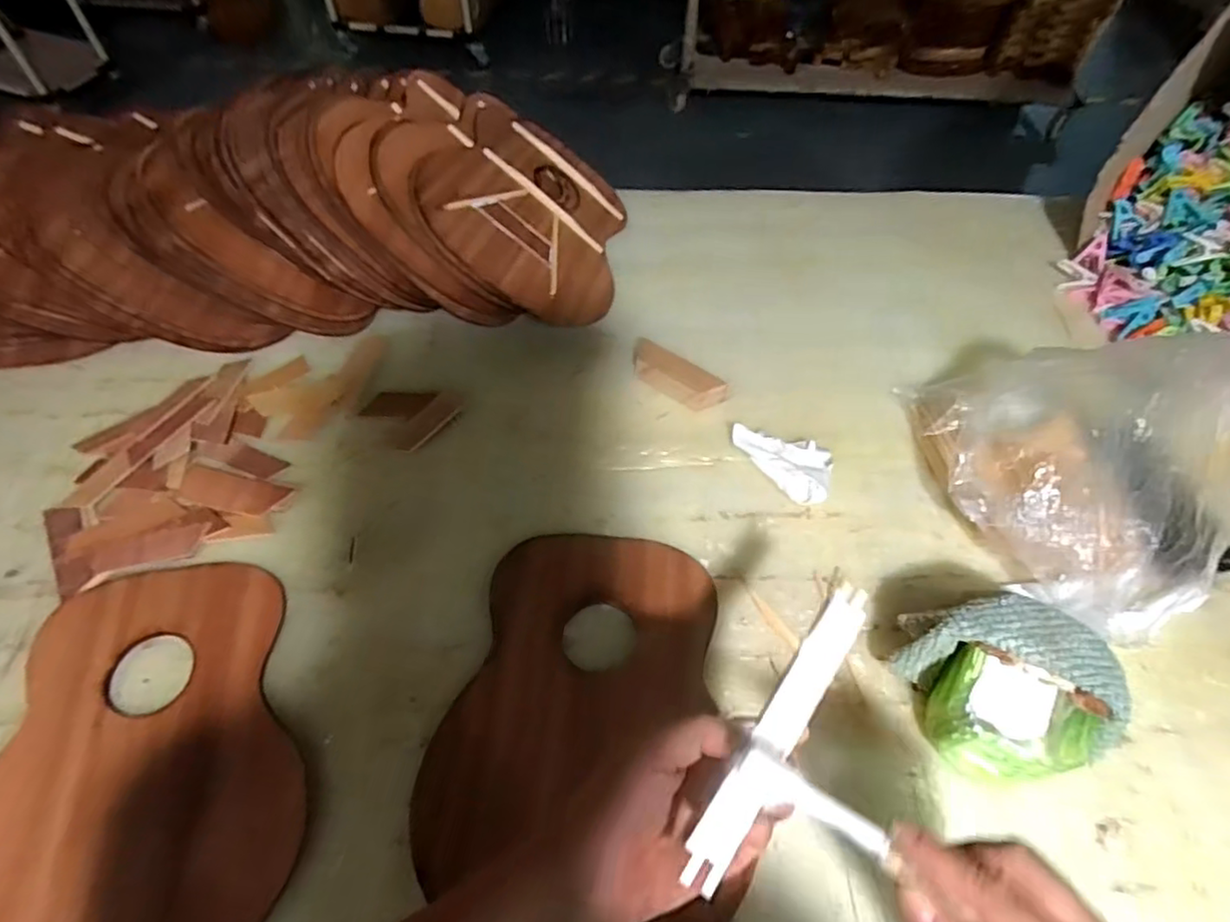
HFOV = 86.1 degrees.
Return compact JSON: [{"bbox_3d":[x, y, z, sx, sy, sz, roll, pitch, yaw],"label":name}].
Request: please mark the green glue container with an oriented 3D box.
[{"bbox_3d":[0.278,0.166,0.481,0.112,0.112,0.119,-10,57,-10],"label":"green glue container"}]

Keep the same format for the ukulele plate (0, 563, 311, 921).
[{"bbox_3d":[-0.362,0.221,0.483,0.236,0.008,0.298,-14,58,-12],"label":"ukulele plate"}]

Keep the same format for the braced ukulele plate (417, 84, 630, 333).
[{"bbox_3d":[-0.096,-0.293,0.763,0.235,0.011,0.295,25,52,-26],"label":"braced ukulele plate"}]

